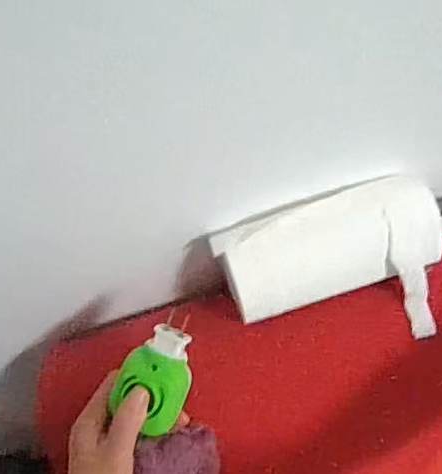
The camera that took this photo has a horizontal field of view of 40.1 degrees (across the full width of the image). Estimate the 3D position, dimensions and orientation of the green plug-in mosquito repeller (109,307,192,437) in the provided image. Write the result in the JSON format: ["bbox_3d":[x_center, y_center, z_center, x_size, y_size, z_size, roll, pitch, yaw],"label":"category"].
[{"bbox_3d":[-0.042,0.096,0.428,0.048,0.033,0.078,28,71,-2],"label":"green plug-in mosquito repeller"}]

